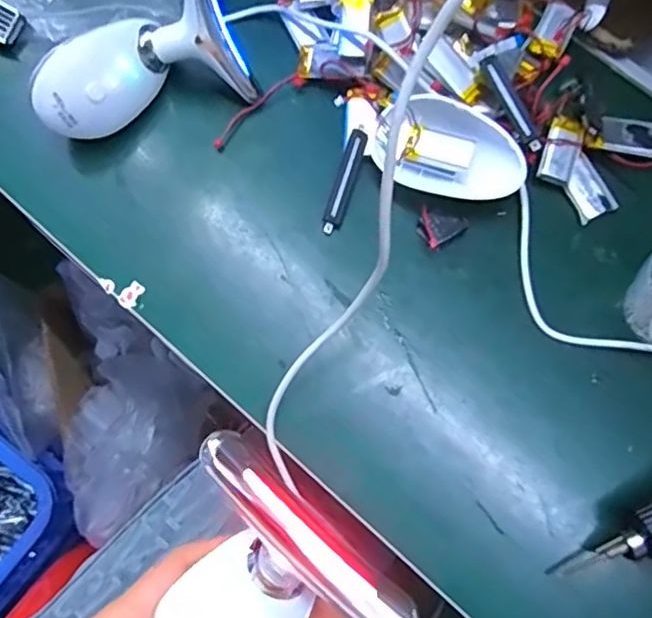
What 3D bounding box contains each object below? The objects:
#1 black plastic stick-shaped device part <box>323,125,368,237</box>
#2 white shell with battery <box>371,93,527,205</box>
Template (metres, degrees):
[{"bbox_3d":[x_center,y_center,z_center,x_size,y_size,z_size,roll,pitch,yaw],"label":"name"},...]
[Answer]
[{"bbox_3d":[0.011,-0.072,0.351,0.011,0.013,0.059,18,75,3],"label":"black plastic stick-shaped device part"},{"bbox_3d":[0.068,-0.088,0.343,0.082,0.017,0.049,28,107,9],"label":"white shell with battery"}]

